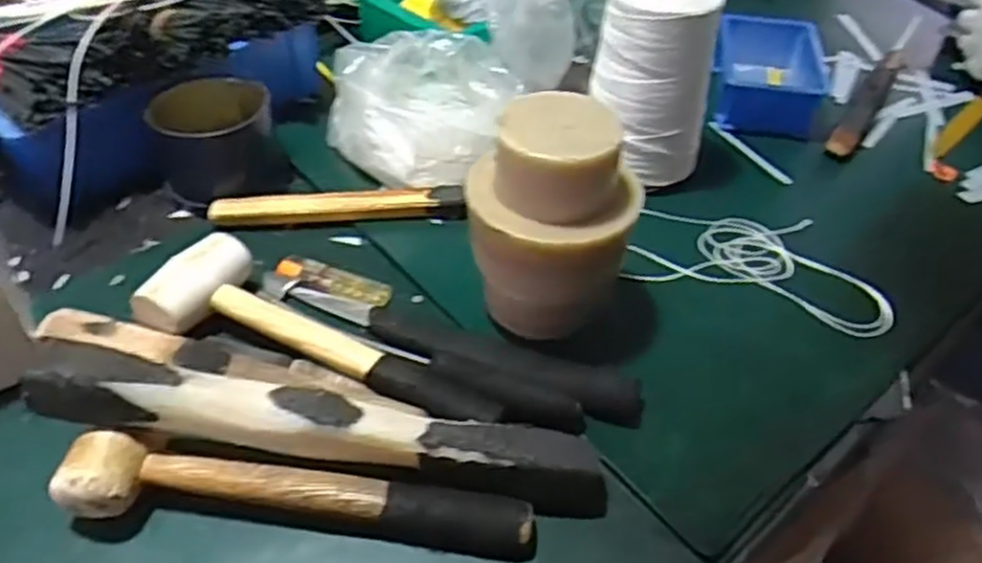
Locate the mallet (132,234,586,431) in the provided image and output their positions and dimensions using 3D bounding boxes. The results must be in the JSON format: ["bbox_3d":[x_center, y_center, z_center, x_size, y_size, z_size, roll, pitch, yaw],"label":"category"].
[{"bbox_3d":[-0.085,0.043,0.495,0.294,0.034,0.077,18,47,15],"label":"mallet"}]

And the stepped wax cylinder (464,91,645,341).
[{"bbox_3d":[0.038,-0.038,0.496,0.108,0.149,0.102,2,44,2],"label":"stepped wax cylinder"}]

